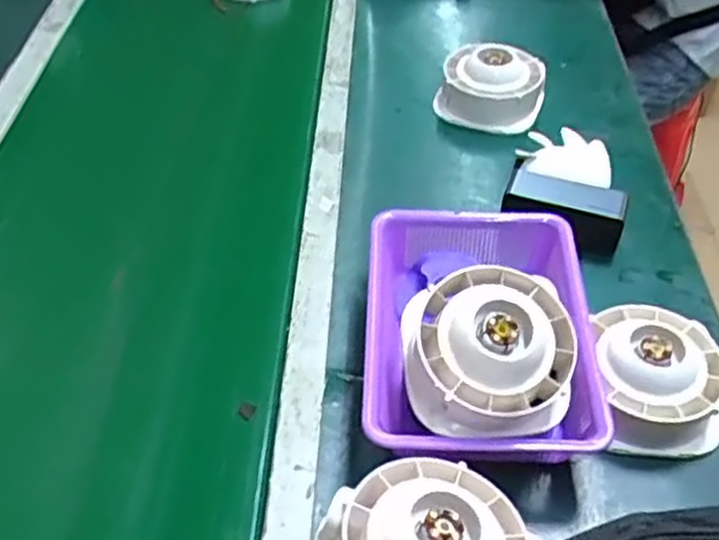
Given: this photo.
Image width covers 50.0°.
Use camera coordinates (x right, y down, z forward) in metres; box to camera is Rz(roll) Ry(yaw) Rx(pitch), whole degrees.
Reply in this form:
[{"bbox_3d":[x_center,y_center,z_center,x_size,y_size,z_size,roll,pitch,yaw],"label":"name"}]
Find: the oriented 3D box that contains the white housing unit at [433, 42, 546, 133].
[{"bbox_3d":[0.174,-0.243,1.016,0.140,0.070,0.115,11,47,10],"label":"white housing unit"}]

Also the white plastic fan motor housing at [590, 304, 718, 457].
[{"bbox_3d":[0.271,0.098,0.703,0.117,0.073,0.130,3,47,2],"label":"white plastic fan motor housing"}]

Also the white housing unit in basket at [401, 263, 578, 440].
[{"bbox_3d":[0.109,0.069,0.644,0.138,0.085,0.119,0,46,-1],"label":"white housing unit in basket"}]

